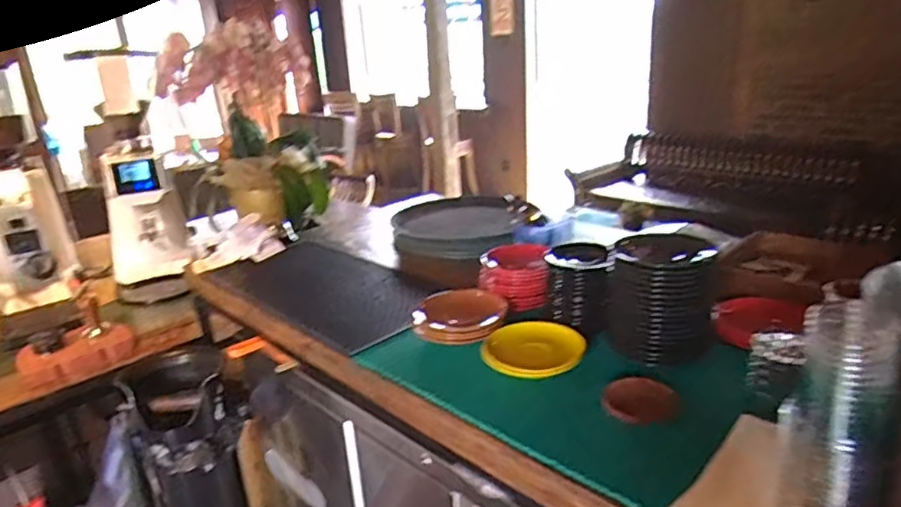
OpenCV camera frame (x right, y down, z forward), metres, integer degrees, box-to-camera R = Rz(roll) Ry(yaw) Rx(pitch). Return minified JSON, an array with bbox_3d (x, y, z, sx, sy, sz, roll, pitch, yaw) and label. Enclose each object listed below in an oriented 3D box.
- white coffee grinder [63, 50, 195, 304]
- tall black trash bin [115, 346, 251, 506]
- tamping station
[{"bbox_3d":[-0.866,-0.199,1.670,0.213,0.641,0.201,-18,24,-34],"label":"white coffee grinder"},{"bbox_3d":[-0.567,0.649,1.470,0.232,0.883,0.285,-16,23,-30],"label":"tall black trash bin"},{"bbox_3d":[-0.835,0.213,1.359,0.216,0.077,0.146,-21,26,-39],"label":"tamping station"}]

